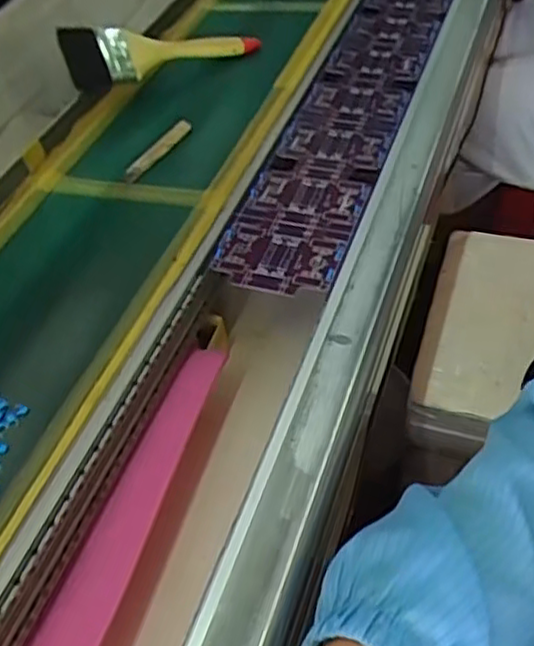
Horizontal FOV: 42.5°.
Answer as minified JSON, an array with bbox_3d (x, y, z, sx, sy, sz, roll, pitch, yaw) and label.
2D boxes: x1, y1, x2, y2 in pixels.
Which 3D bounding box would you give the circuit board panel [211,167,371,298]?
[{"bbox_3d":[0.027,-0.094,0.641,0.114,0.006,0.182,10,43,14],"label":"circuit board panel"}]

